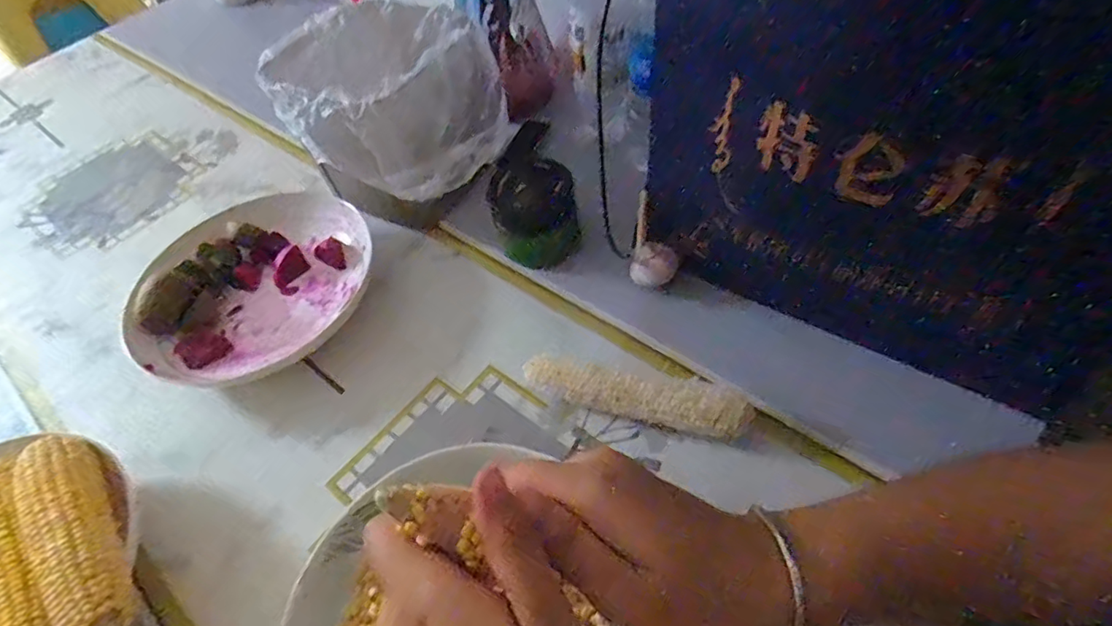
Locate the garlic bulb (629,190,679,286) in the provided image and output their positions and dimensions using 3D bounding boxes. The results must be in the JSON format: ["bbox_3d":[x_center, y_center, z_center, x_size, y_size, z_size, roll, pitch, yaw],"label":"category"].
[{"bbox_3d":[0.079,-0.049,0.451,0.037,0.059,0.043,4,53,11],"label":"garlic bulb"}]

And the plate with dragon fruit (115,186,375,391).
[{"bbox_3d":[-0.261,-0.026,0.493,0.168,0.049,0.204,18,57,21],"label":"plate with dragon fruit"}]

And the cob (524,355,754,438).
[{"bbox_3d":[0.053,0.058,0.388,0.152,0.032,0.029,10,54,15],"label":"cob"}]

